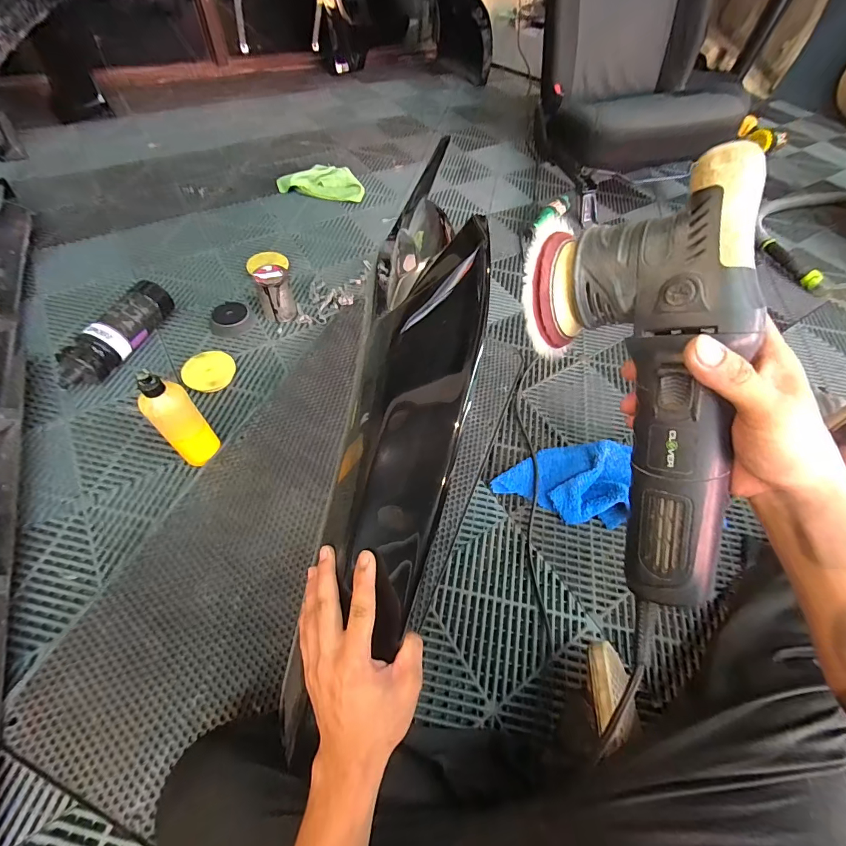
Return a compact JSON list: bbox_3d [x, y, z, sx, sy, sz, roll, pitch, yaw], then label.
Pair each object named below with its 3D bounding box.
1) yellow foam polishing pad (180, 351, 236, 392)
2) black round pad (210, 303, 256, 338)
[{"bbox_3d":[-0.443,-0.106,0.809,0.094,0.023,0.098,23,59,11],"label":"yellow foam polishing pad"},{"bbox_3d":[-0.435,-0.236,0.888,0.100,0.041,0.081,-13,59,-12],"label":"black round pad"}]

